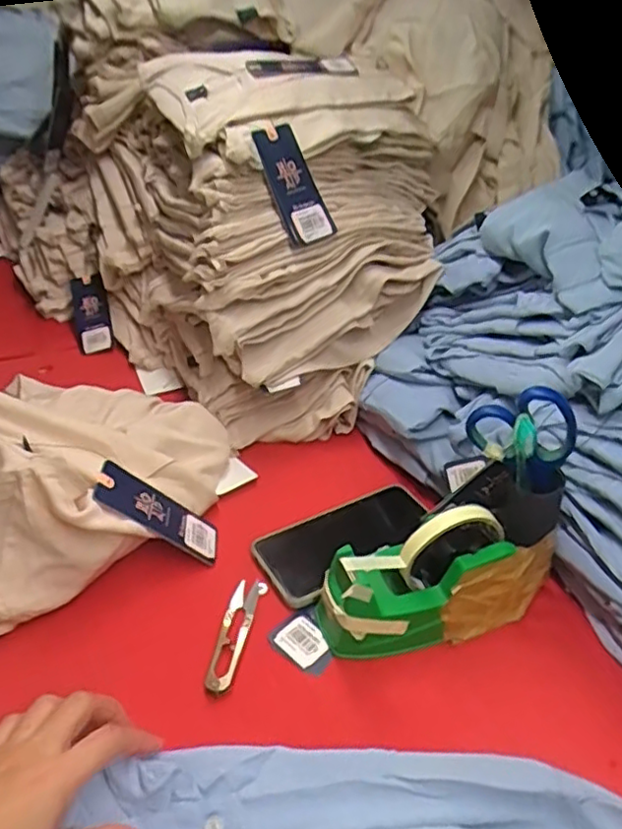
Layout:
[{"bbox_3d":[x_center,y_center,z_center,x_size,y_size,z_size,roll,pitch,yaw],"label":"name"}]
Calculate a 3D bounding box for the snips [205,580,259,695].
[{"bbox_3d":[-0.058,0.164,0.492,0.020,0.012,0.102,7,37,5],"label":"snips"}]

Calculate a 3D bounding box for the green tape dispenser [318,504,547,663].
[{"bbox_3d":[0.098,0.119,0.486,0.182,0.098,0.068,-4,37,-9],"label":"green tape dispenser"}]

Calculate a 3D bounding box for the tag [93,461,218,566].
[{"bbox_3d":[-0.124,0.082,0.530,0.120,0.009,0.048,37,27,-27],"label":"tag"}]

